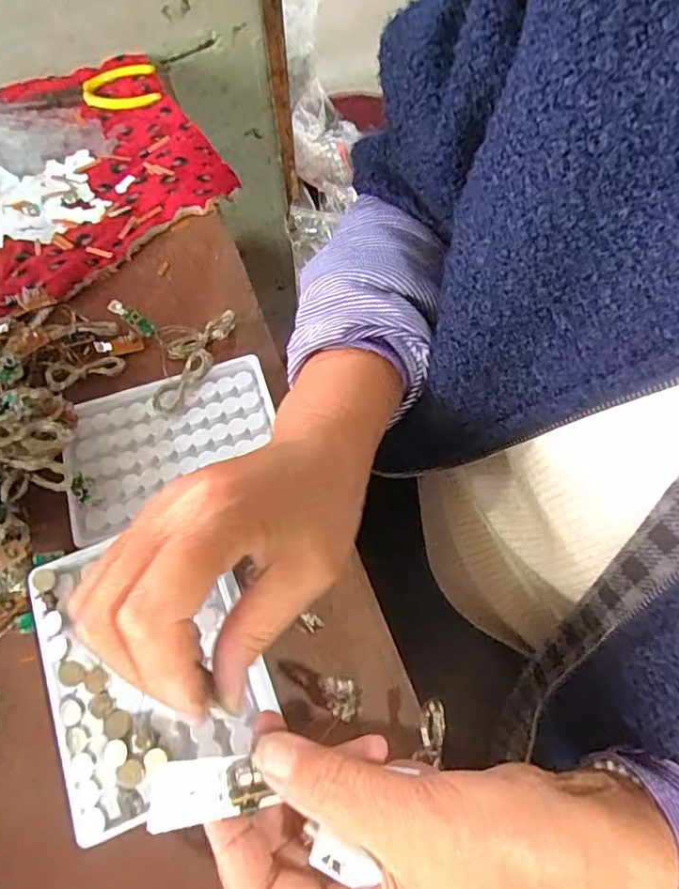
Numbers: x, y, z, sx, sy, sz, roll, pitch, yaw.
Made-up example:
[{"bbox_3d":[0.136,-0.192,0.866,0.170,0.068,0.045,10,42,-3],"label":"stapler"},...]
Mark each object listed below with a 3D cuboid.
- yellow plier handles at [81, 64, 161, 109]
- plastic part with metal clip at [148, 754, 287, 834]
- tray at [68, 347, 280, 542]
[{"bbox_3d":[-0.192,-0.314,0.484,0.063,0.006,0.051,-15,67,-6],"label":"yellow plier handles"},{"bbox_3d":[-0.046,0.125,0.200,0.045,0.009,0.019,11,62,-31],"label":"plastic part with metal clip"},{"bbox_3d":[-0.105,-0.007,0.340,0.132,0.011,0.086,-23,68,-9],"label":"tray"}]

